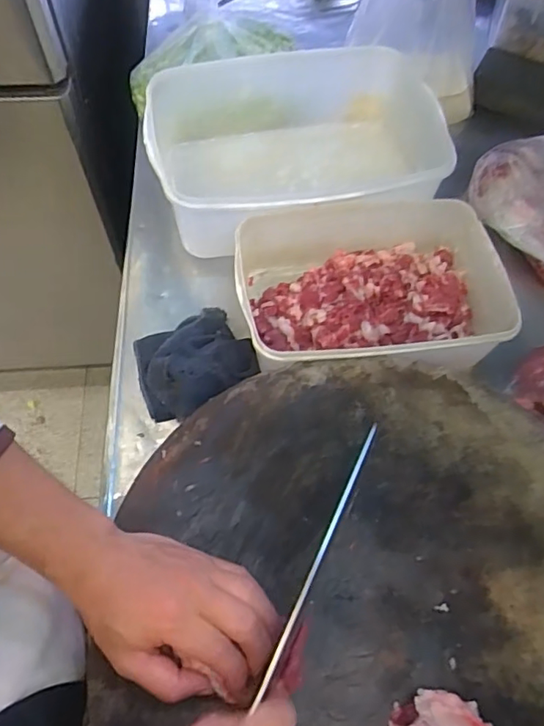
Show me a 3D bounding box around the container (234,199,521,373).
[{"bbox_3d":[0.099,-0.069,0.565,0.263,0.084,0.177,-9,63,-6],"label":"container"}]

